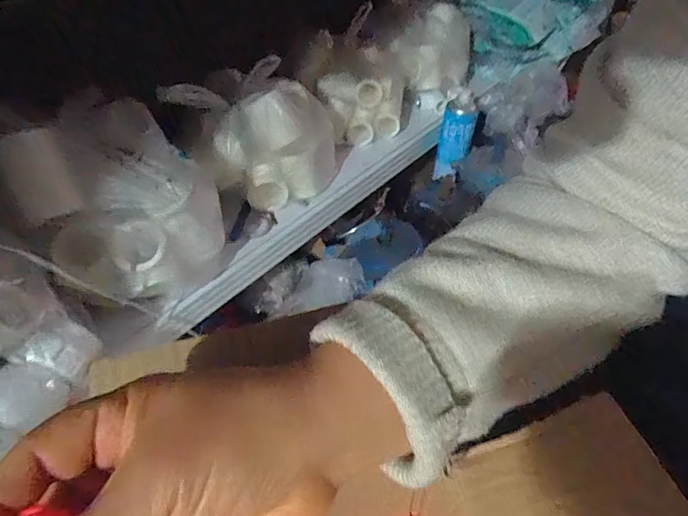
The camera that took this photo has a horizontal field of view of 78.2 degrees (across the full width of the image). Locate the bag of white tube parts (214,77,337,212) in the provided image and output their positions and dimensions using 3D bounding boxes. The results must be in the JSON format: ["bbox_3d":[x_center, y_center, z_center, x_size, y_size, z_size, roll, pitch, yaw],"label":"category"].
[{"bbox_3d":[-0.101,-0.171,0.683,0.100,0.160,0.185,30,55,30],"label":"bag of white tube parts"}]

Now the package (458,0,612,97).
[{"bbox_3d":[0.464,-0.594,1.032,0.334,0.235,0.188,-8,45,-3],"label":"package"}]

